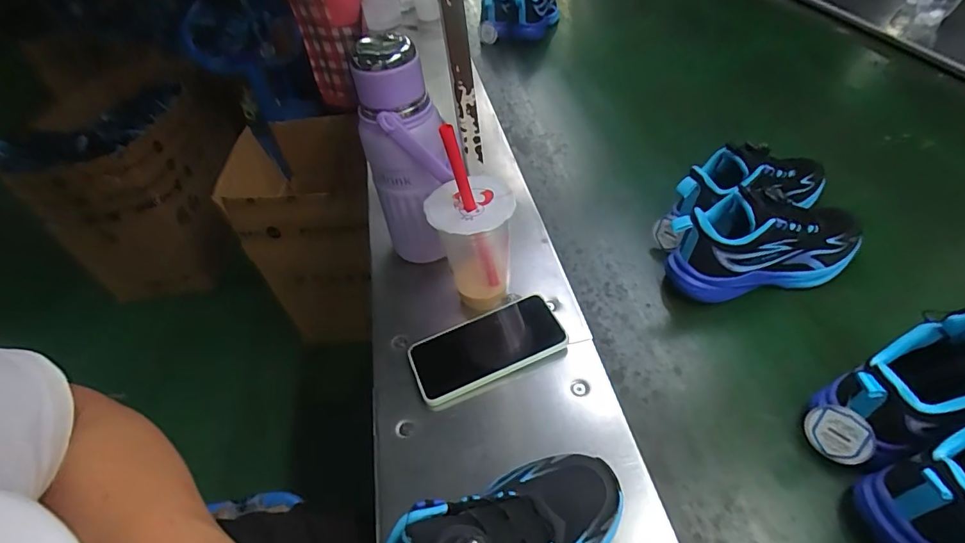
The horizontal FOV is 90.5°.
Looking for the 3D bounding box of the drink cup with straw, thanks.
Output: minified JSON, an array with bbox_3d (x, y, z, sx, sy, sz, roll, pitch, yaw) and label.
[{"bbox_3d":[-0.010,-0.042,0.493,0.080,0.225,0.076,-3,46,3],"label":"drink cup with straw"}]

